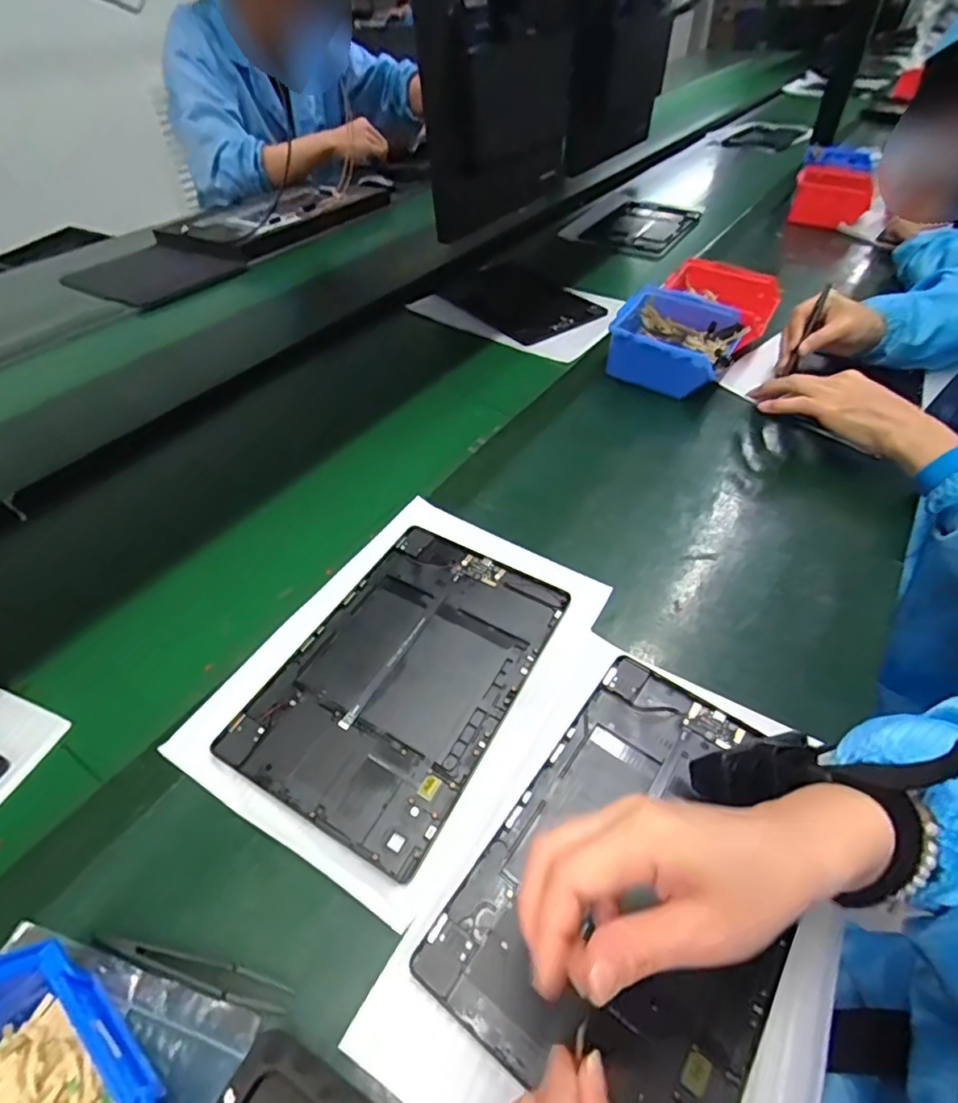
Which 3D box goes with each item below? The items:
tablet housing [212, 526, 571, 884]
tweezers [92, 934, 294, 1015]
[{"bbox_3d":[-0.051,0.082,0.414,0.156,0.013,0.237,20,50,21],"label":"tablet housing"},{"bbox_3d":[-0.148,0.214,0.290,0.109,0.010,0.014,7,46,10],"label":"tweezers"}]

